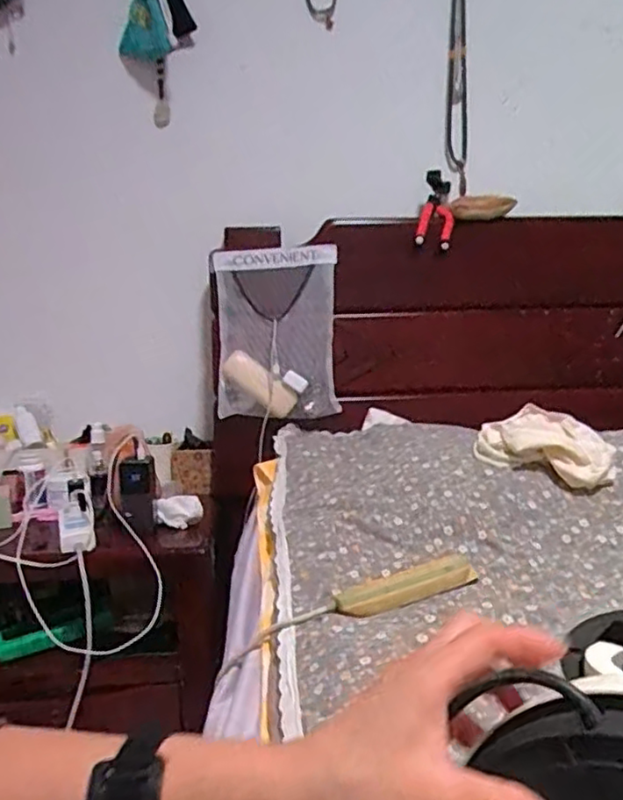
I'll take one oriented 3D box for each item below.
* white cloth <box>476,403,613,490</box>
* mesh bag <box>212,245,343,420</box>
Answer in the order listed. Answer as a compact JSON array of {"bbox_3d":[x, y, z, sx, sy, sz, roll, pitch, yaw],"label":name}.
[{"bbox_3d":[0.361,0.075,0.990,0.199,0.107,0.087,4,9,33],"label":"white cloth"},{"bbox_3d":[-0.073,-0.143,1.325,0.250,0.361,0.059,-2,-6,-13],"label":"mesh bag"}]

